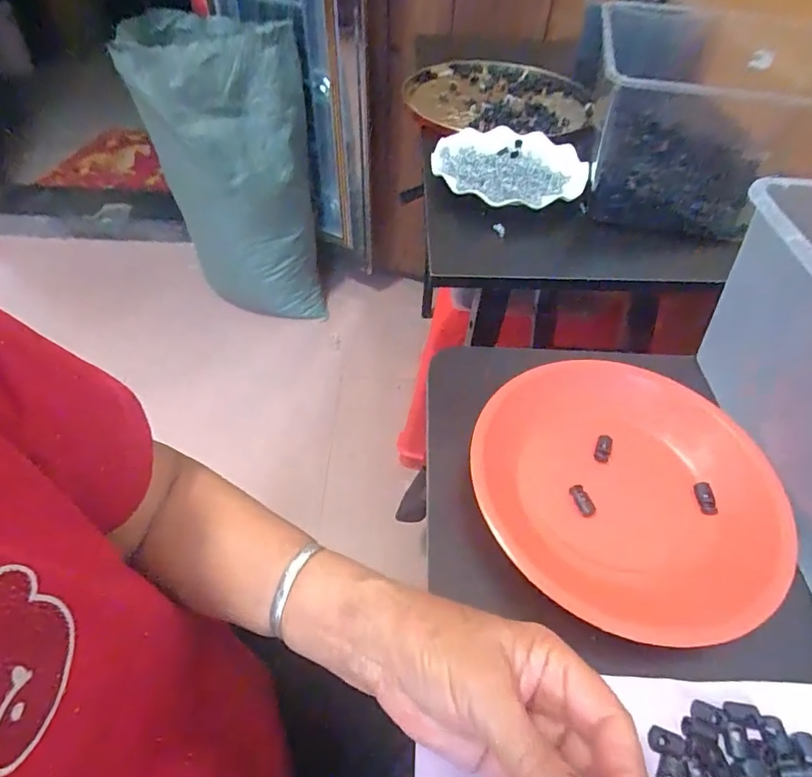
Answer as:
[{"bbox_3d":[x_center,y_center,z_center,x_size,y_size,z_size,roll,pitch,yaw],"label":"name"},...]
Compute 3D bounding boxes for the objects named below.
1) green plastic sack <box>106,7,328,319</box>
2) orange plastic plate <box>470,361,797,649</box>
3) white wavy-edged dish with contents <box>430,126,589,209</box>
[{"bbox_3d":[-0.443,-0.573,1.346,0.358,0.700,0.281,4,50,1],"label":"green plastic sack"},{"bbox_3d":[0.145,0.062,0.318,0.198,0.029,0.184,1,50,-1],"label":"orange plastic plate"},{"bbox_3d":[0.126,-0.272,0.584,0.179,0.023,0.175,1,50,-1],"label":"white wavy-edged dish with contents"}]

